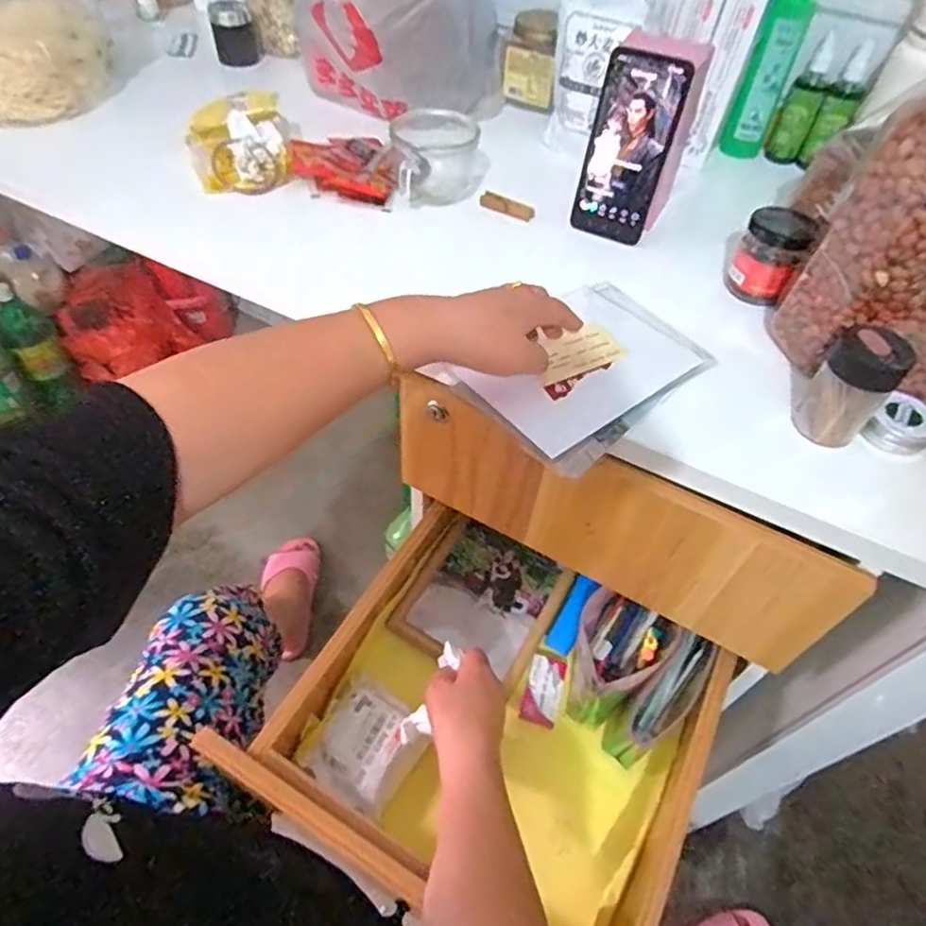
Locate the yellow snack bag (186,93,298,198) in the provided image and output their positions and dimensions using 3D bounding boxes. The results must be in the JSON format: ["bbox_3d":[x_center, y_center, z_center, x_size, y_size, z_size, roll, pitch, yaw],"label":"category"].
[{"bbox_3d":[-0.245,-0.355,0.680,0.113,0.058,0.115,-13,53,-15],"label":"yellow snack bag"}]

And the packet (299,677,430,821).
[{"bbox_3d":[-0.092,0.273,0.591,0.089,0.034,0.097,26,54,16],"label":"packet"}]

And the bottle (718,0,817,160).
[{"bbox_3d":[0.358,-0.460,0.721,0.045,0.186,0.044,32,55,20],"label":"bottle"}]

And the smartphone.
[{"bbox_3d":[0.161,-0.304,0.604,0.076,0.165,0.010,23,43,13],"label":"smartphone"}]

